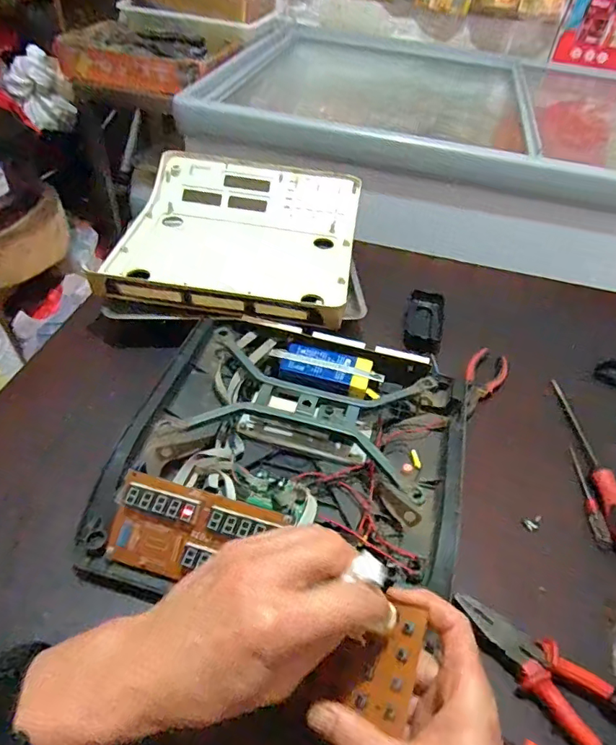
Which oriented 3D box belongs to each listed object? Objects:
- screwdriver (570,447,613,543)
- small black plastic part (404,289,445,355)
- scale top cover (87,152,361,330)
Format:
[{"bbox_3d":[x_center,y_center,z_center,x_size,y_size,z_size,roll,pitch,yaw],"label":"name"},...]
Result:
[{"bbox_3d":[0.306,0.129,0.546,0.011,0.018,0.121,9,45,1],"label":"screwdriver"},{"bbox_3d":[0.171,-0.074,0.729,0.053,0.023,0.120,12,45,5],"label":"small black plastic part"},{"bbox_3d":[-0.102,-0.204,0.733,0.329,0.062,0.349,9,45,2],"label":"scale top cover"}]

